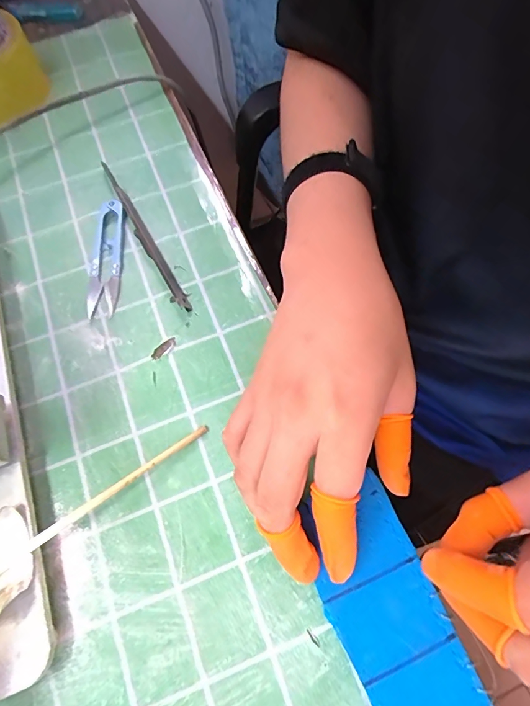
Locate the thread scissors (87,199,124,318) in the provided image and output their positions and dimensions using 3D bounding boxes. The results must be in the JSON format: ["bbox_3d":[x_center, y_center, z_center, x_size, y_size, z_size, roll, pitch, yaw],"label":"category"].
[{"bbox_3d":[-0.125,-0.075,0.308,0.025,0.010,0.097,-3,69,2],"label":"thread scissors"}]

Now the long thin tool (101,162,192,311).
[{"bbox_3d":[-0.100,-0.099,0.315,0.011,0.012,0.165,-29,70,-8],"label":"long thin tool"}]

